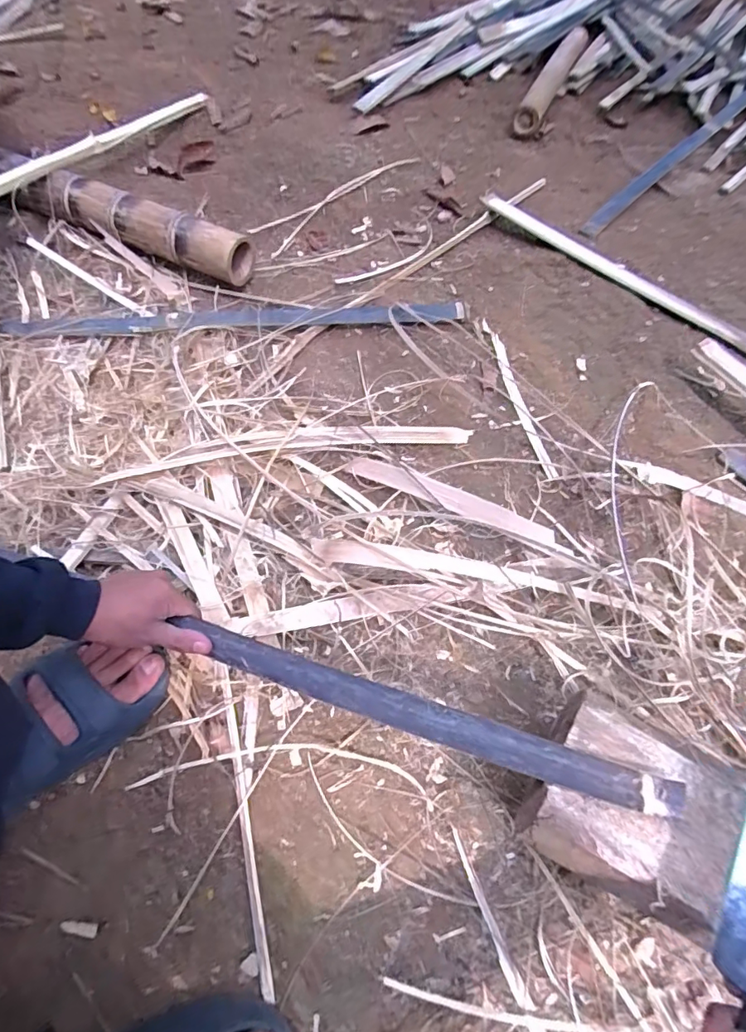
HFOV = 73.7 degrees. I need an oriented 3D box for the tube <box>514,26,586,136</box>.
[{"bbox_3d":[0.445,-1.089,1.222,0.069,0.052,0.591,22,63,10],"label":"tube"}]

